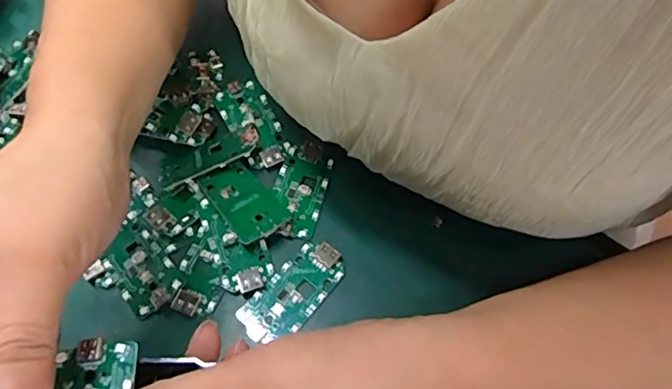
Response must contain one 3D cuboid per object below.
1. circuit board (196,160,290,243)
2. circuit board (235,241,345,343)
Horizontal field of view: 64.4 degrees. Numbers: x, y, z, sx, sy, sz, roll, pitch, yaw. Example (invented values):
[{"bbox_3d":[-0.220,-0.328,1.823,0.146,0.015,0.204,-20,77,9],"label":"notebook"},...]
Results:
[{"bbox_3d":[-0.054,0.003,0.308,0.030,0.006,0.054,-34,66,-16],"label":"circuit board"},{"bbox_3d":[-0.023,0.053,0.290,0.030,0.004,0.063,40,69,21],"label":"circuit board"}]

